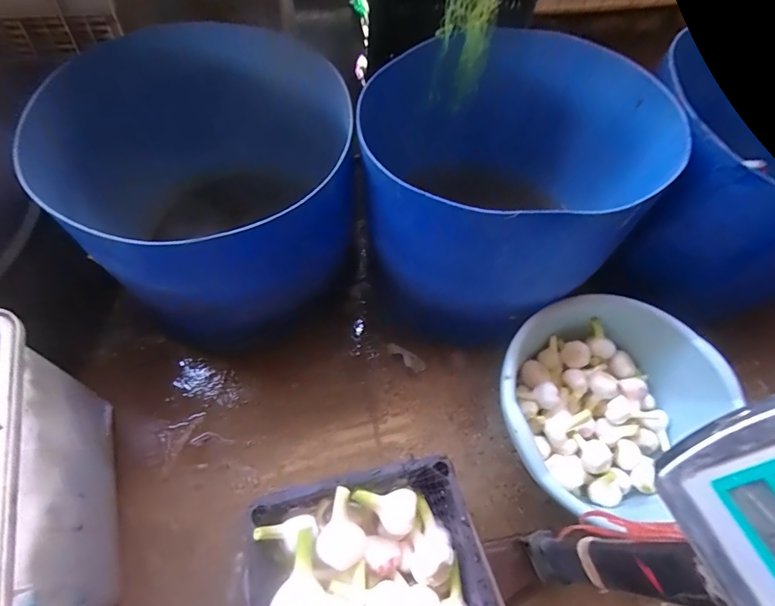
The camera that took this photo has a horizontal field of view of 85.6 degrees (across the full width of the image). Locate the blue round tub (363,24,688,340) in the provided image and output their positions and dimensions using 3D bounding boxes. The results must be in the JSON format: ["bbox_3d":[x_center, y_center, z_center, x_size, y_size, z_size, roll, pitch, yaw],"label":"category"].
[{"bbox_3d":[0.262,-0.255,0.939,0.619,0.392,0.531,-4,62,-6],"label":"blue round tub"}]

